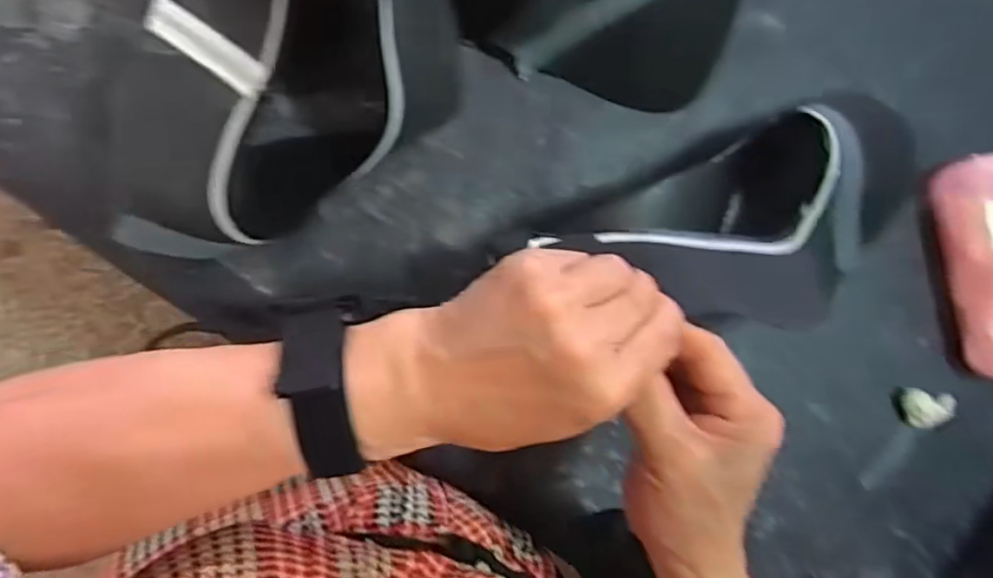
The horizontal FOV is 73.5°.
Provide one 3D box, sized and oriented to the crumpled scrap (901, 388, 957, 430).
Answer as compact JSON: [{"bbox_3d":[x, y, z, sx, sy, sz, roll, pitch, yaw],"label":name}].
[{"bbox_3d":[0.271,0.076,0.422,0.039,0.015,0.024,10,89,-11],"label":"crumpled scrap"}]

